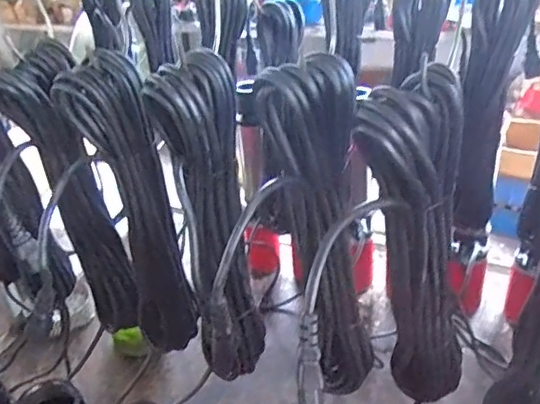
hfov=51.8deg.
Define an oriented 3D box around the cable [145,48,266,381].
[{"bbox_3d":[-0.053,0.034,0.525,0.071,0.335,0.046,-9,31,-7],"label":"cable"}]

